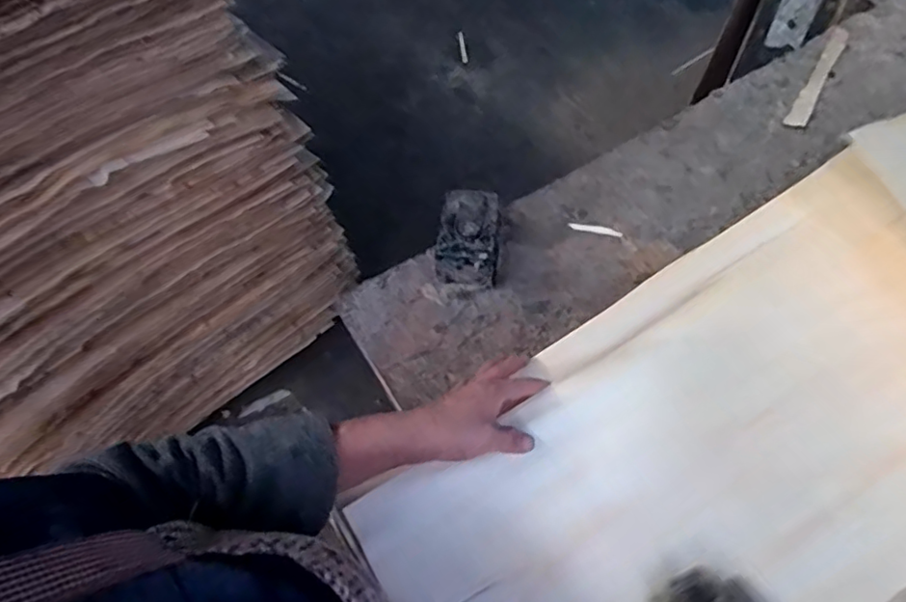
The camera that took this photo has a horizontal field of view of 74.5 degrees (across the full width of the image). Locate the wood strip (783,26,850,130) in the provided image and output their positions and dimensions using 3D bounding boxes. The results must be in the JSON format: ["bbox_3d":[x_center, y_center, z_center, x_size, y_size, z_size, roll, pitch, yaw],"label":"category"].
[{"bbox_3d":[0.549,-0.339,0.891,0.027,0.009,0.250,27,63,20],"label":"wood strip"}]

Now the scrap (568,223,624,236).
[{"bbox_3d":[0.186,-0.094,0.778,0.068,0.004,0.015,14,59,10],"label":"scrap"}]

